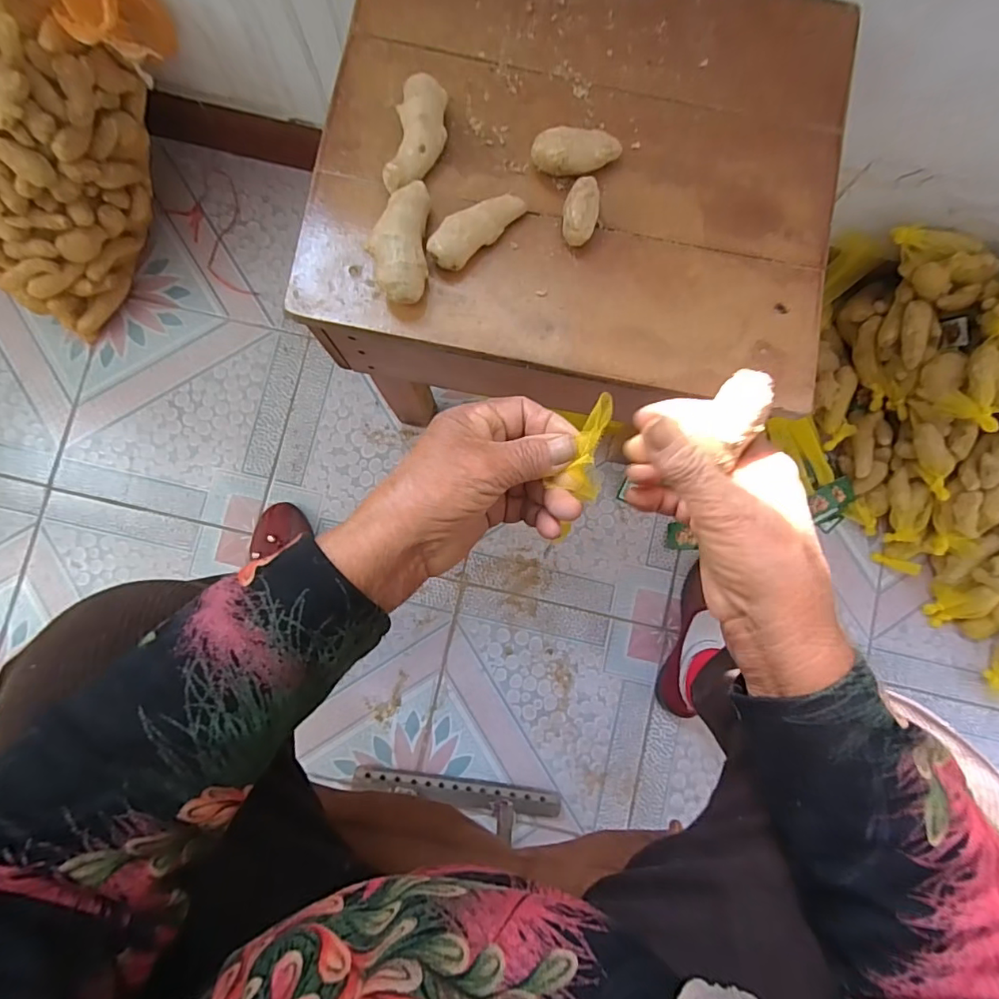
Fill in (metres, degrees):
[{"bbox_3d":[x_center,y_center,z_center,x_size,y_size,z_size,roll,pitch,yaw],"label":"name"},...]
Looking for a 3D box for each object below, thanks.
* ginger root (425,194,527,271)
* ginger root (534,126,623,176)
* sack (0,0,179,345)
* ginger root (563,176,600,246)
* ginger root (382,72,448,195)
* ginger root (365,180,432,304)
[{"bbox_3d":[-0.016,-0.195,0.379,0.077,0.029,0.025,-43,87,-5],"label":"ginger root"},{"bbox_3d":[0.057,-0.254,0.389,0.065,0.029,0.027,-4,85,-2],"label":"ginger root"},{"bbox_3d":[-0.544,-0.429,0.636,0.184,0.178,0.462,34,122,4],"label":"sack"},{"bbox_3d":[0.060,-0.209,0.384,0.024,0.025,0.043,10,85,-1],"label":"ginger root"},{"bbox_3d":[-0.060,-0.264,0.386,0.035,0.027,0.082,10,85,-1],"label":"ginger root"},{"bbox_3d":[-0.070,-0.181,0.373,0.038,0.032,0.086,2,85,-1],"label":"ginger root"}]

